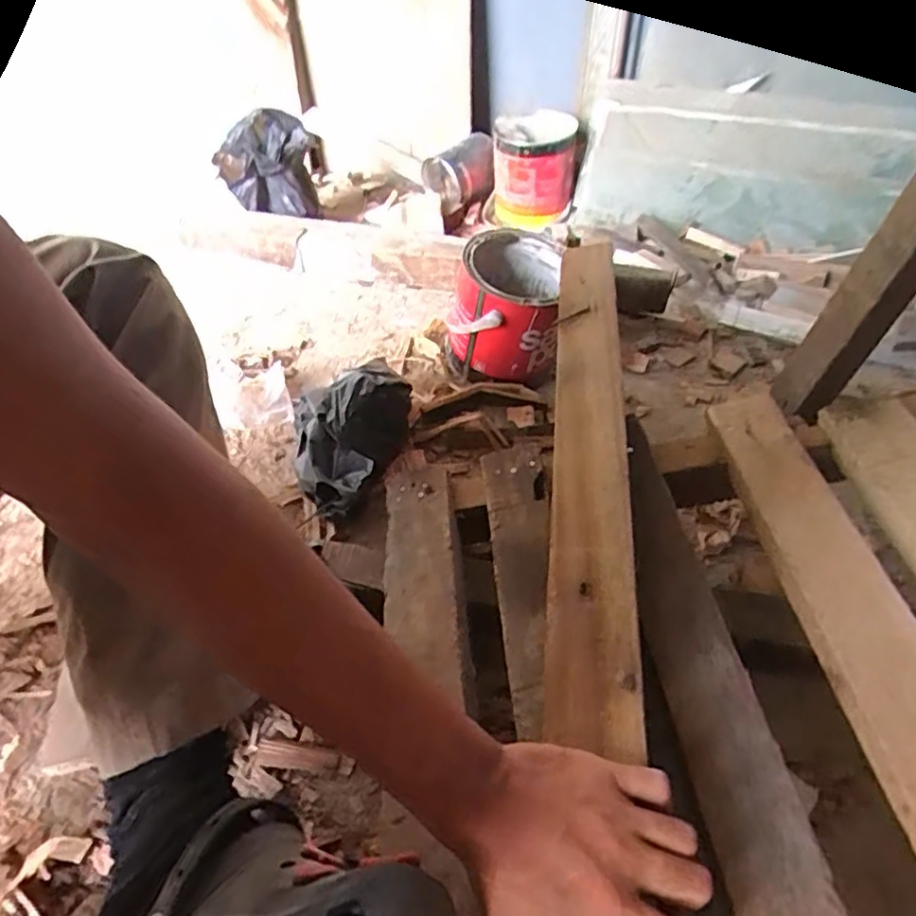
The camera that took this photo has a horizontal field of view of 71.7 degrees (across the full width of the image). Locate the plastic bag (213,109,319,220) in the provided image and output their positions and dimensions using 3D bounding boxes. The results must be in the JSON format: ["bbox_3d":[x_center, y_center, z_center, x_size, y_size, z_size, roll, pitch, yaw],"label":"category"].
[{"bbox_3d":[-0.342,-0.518,1.127,0.167,0.149,0.094,-3,46,-1],"label":"plastic bag"}]

